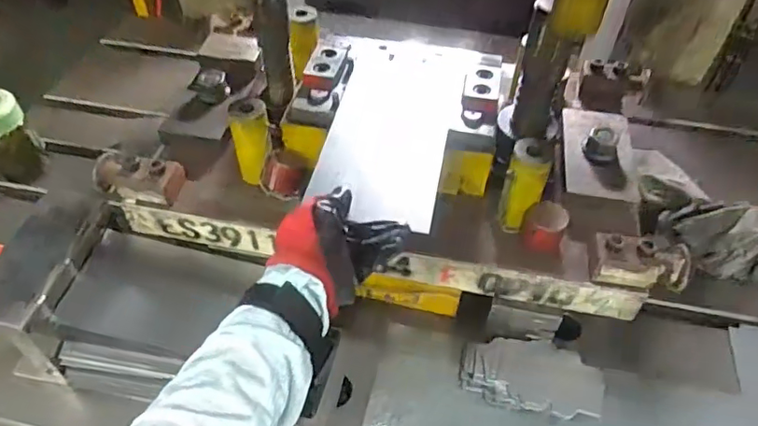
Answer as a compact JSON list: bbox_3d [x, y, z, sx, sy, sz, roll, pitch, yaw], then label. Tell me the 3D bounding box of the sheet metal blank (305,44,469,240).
[{"bbox_3d":[0.018,-0.099,0.596,0.128,0.006,0.282,10,50,6],"label":"sheet metal blank"}]

